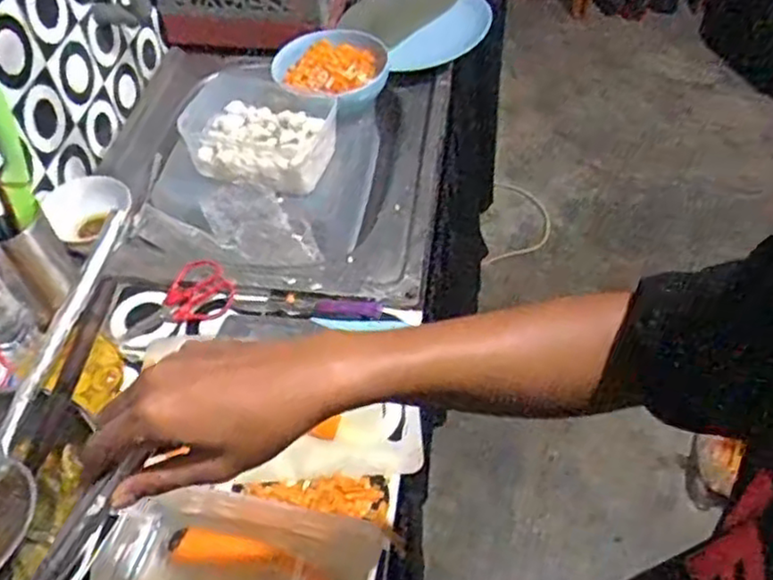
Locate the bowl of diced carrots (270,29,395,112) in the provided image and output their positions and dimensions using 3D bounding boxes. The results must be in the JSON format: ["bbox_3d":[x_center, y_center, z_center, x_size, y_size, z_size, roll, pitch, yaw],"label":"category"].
[{"bbox_3d":[-0.092,-0.348,1.110,0.156,0.058,0.172,15,53,14],"label":"bowl of diced carrots"}]

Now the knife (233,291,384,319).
[{"bbox_3d":[-0.102,0.020,0.910,0.189,0.013,0.029,4,51,5],"label":"knife"}]

